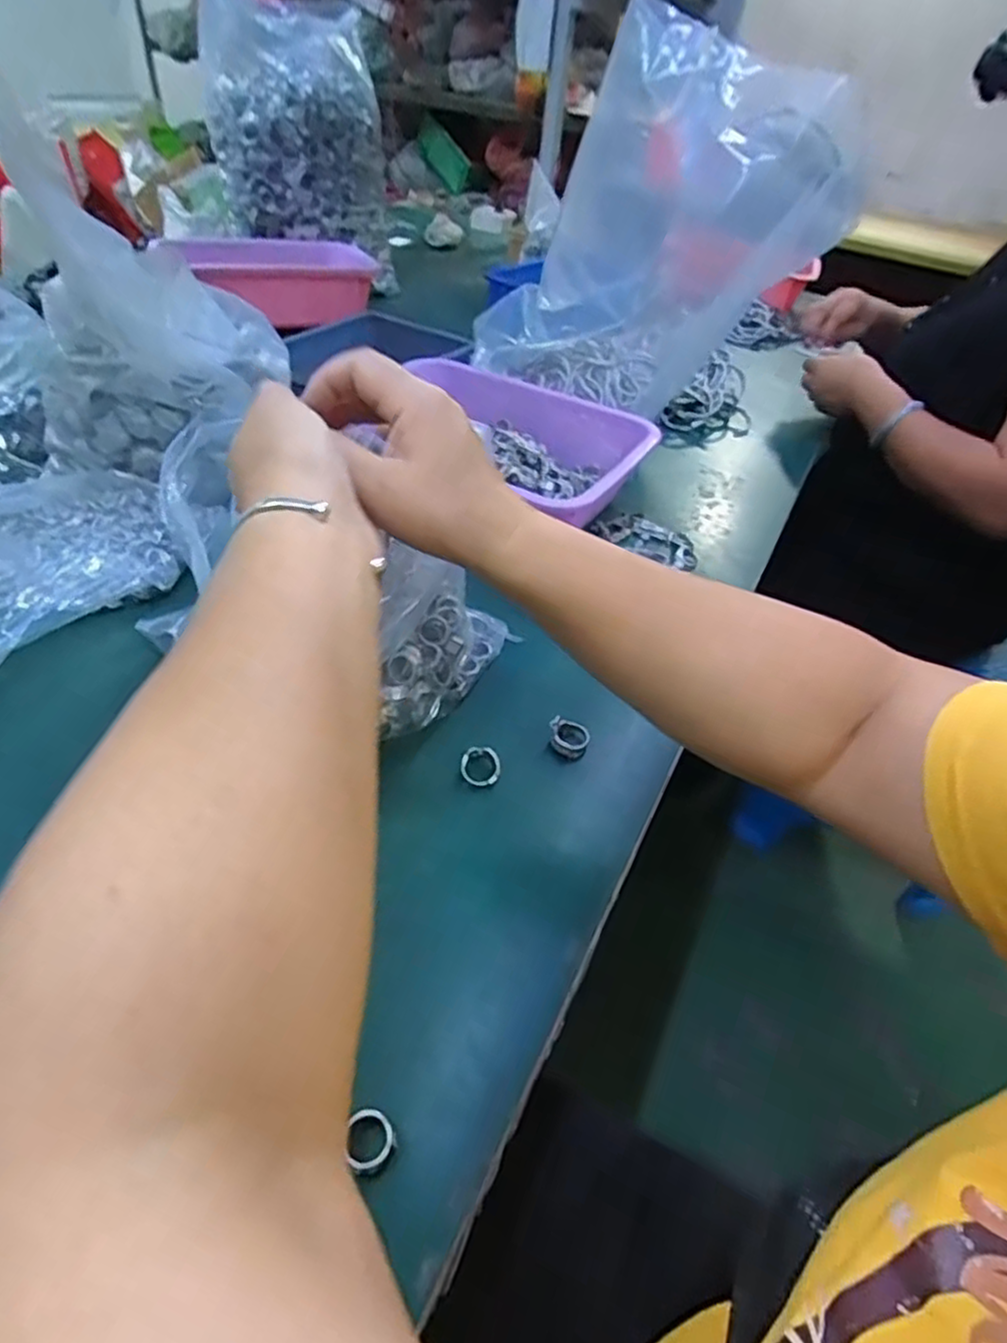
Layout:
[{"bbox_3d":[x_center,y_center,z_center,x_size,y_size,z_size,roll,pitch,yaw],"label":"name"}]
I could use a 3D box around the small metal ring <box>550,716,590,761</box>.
[{"bbox_3d":[0.046,0.044,0.461,0.026,0.017,0.027,-32,56,-33],"label":"small metal ring"}]

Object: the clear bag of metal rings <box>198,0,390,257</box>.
[{"bbox_3d":[-0.337,-0.896,1.094,0.275,0.283,0.177,-8,46,-15],"label":"clear bag of metal rings"}]

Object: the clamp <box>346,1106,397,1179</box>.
[{"bbox_3d":[-0.057,0.198,0.281,0.022,0.007,0.022,33,49,25],"label":"clamp"}]

